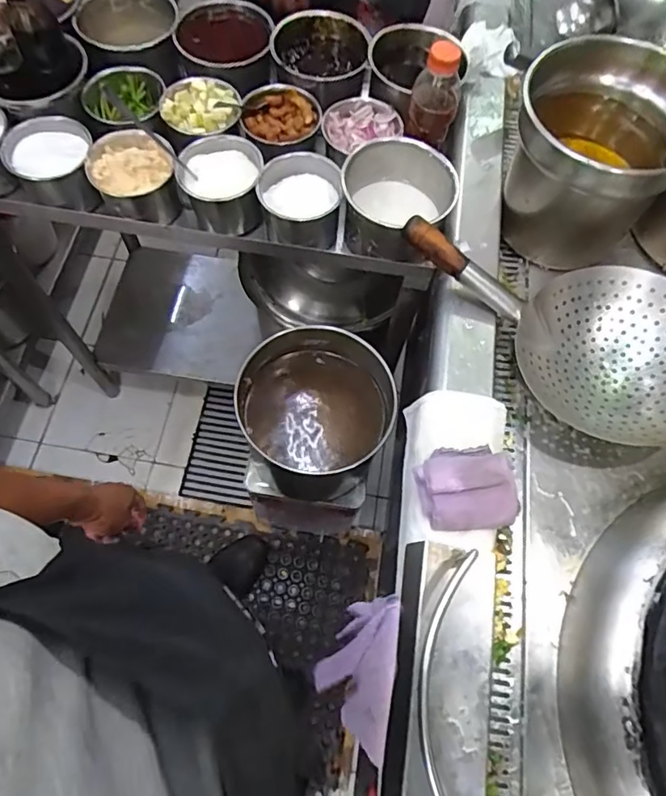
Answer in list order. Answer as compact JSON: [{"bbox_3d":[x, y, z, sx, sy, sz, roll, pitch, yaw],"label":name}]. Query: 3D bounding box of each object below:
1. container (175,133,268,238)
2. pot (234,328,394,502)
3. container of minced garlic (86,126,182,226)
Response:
[{"bbox_3d":[-0.164,-0.313,0.796,0.118,0.085,0.117,-5,68,-5],"label":"container"},{"bbox_3d":[-0.037,0.030,0.992,0.249,0.205,0.270,1,67,-3],"label":"pot"},{"bbox_3d":[-0.288,-0.316,0.801,0.117,0.102,0.119,1,67,-3],"label":"container of minced garlic"}]

